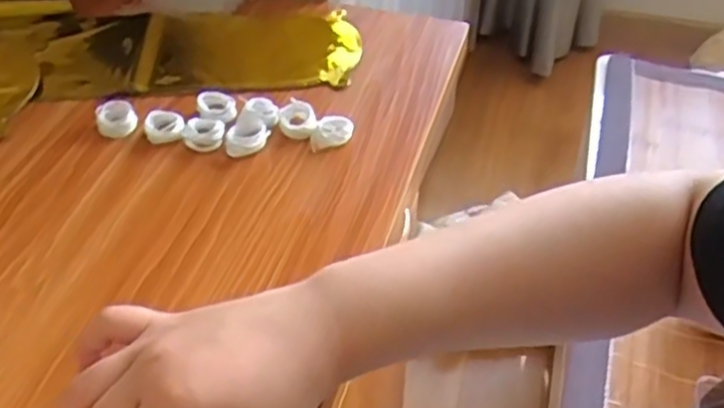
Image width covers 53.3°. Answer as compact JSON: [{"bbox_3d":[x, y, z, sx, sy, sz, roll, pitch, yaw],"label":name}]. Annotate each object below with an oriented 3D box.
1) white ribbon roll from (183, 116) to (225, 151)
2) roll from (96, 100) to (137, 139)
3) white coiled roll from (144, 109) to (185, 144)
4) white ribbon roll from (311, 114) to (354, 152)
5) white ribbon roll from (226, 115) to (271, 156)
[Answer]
[{"bbox_3d":[-0.116,-0.053,0.532,0.028,0.009,0.028,1,43,-1],"label":"white ribbon roll"},{"bbox_3d":[-0.184,-0.065,0.539,0.028,0.013,0.027,-14,45,-16],"label":"roll"},{"bbox_3d":[-0.146,-0.058,0.534,0.029,0.011,0.028,-6,44,-9],"label":"white coiled roll"},{"bbox_3d":[-0.021,-0.052,0.533,0.029,0.017,0.027,1,43,-1],"label":"white ribbon roll"},{"bbox_3d":[-0.084,-0.051,0.527,0.031,0.013,0.031,-4,43,-6],"label":"white ribbon roll"}]

